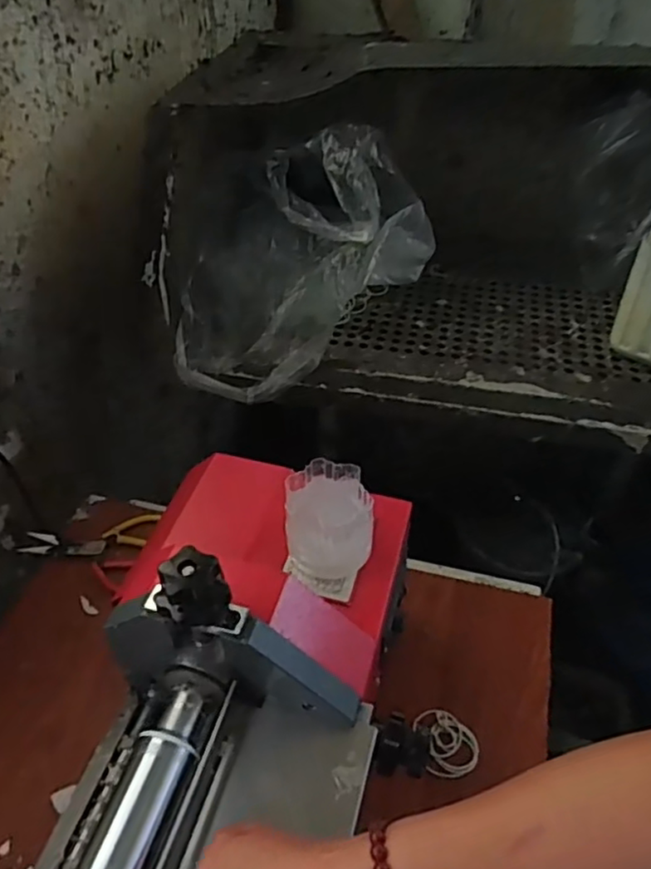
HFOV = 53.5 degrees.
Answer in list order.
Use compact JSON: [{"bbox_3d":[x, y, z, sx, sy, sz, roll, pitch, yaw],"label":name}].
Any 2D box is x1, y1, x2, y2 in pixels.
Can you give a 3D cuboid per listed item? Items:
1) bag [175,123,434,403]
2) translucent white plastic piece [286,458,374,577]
[{"bbox_3d":[-0.055,-0.246,0.899,0.325,0.242,0.312,-9,45,-9],"label":"bag"},{"bbox_3d":[0.003,0.071,0.550,0.070,0.068,0.080,-2,44,-1],"label":"translucent white plastic piece"}]

